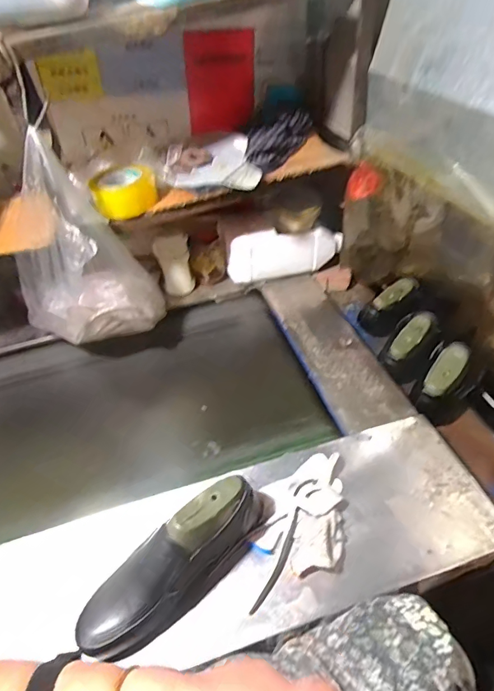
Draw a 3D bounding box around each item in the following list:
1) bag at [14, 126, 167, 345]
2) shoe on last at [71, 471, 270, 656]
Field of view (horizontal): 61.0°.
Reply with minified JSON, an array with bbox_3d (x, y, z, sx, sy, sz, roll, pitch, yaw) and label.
[{"bbox_3d":[-0.319,-0.171,0.783,0.241,0.338,0.218,-29,49,-21],"label":"bag"},{"bbox_3d":[-0.081,0.267,0.533,0.270,0.099,0.081,-31,49,-22],"label":"shoe on last"}]

